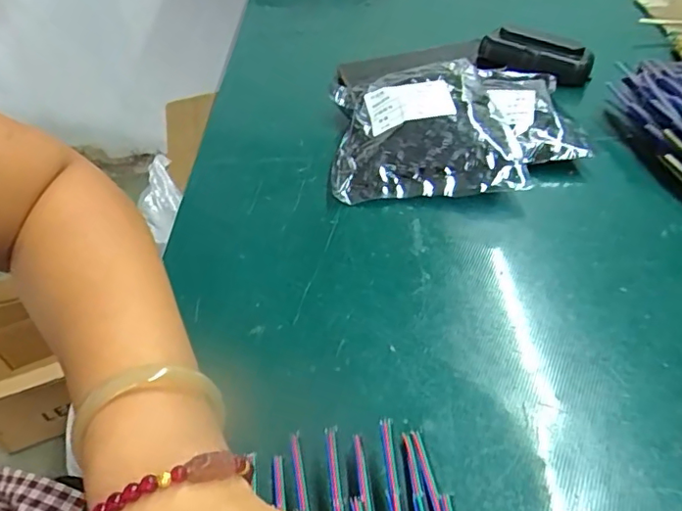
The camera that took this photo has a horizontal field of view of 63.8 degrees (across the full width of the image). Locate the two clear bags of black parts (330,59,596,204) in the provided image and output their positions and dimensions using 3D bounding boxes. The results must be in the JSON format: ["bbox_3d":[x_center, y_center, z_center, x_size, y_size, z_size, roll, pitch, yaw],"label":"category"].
[{"bbox_3d":[0.094,-0.112,0.459,0.207,0.043,0.171,-5,43,-1],"label":"two clear bags of black parts"}]

